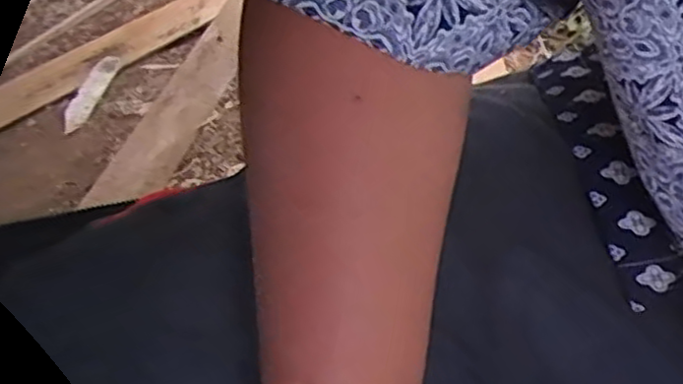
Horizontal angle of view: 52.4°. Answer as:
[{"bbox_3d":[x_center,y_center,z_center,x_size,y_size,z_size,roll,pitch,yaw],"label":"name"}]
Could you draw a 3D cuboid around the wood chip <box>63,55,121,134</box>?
[{"bbox_3d":[-0.245,-0.098,0.677,0.027,0.005,0.103,7,54,12],"label":"wood chip"}]

